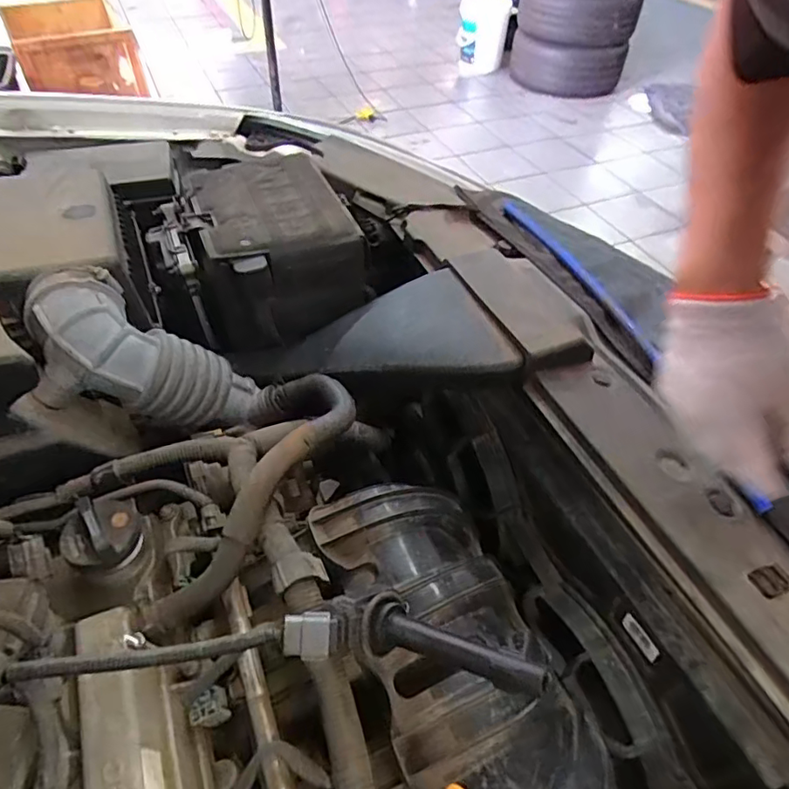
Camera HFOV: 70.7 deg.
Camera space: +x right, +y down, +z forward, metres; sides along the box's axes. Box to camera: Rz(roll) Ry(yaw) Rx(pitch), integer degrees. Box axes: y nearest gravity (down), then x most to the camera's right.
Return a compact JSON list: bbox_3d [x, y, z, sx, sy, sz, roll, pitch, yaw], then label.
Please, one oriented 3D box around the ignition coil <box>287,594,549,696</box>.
[{"bbox_3d":[0.014,0.154,0.346,0.156,0.043,0.053,3,45,22],"label":"ignition coil"}]

